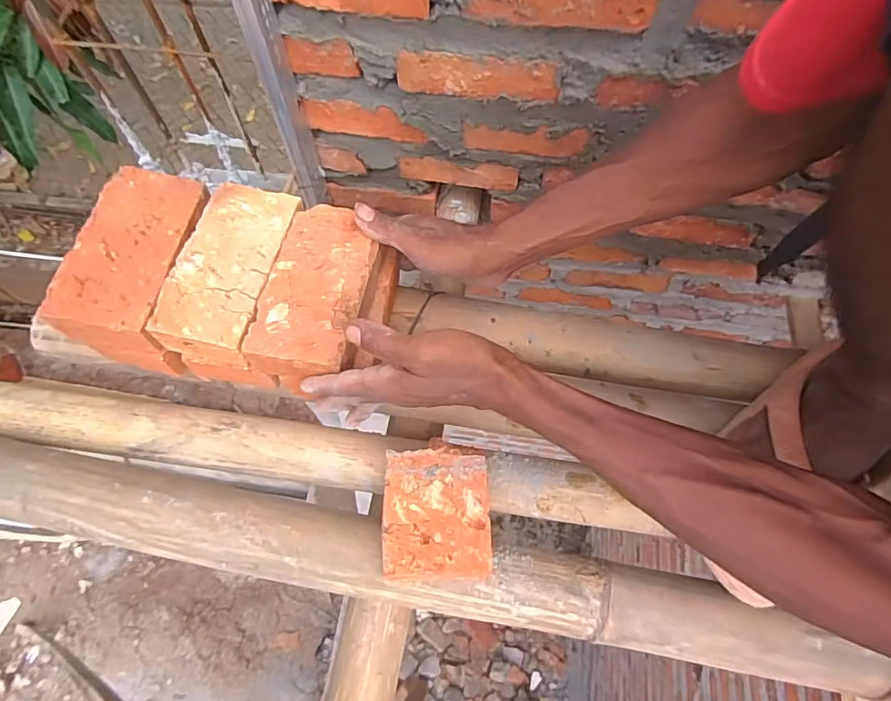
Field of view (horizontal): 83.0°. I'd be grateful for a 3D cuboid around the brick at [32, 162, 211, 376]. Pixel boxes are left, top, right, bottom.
[{"bbox_3d":[-0.266,-0.073,0.442,0.083,0.063,0.164,4,64,3],"label":"brick"}]

